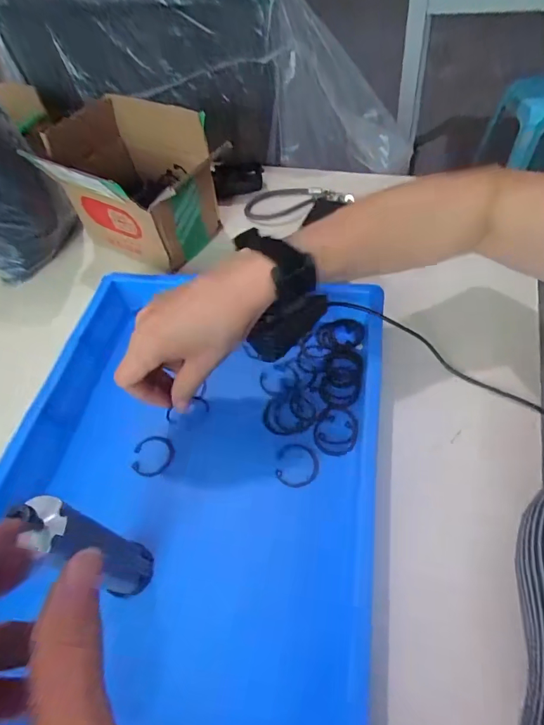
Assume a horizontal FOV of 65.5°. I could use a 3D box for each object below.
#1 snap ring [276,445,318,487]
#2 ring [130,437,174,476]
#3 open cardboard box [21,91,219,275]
[{"bbox_3d":[0.021,0.085,0.350,0.035,0.004,0.036,0,58,-1],"label":"snap ring"},{"bbox_3d":[-0.102,0.081,0.366,0.034,0.004,0.036,4,58,-7],"label":"ring"},{"bbox_3d":[-0.161,-0.205,0.496,0.151,0.135,0.122,22,57,22],"label":"open cardboard box"}]

